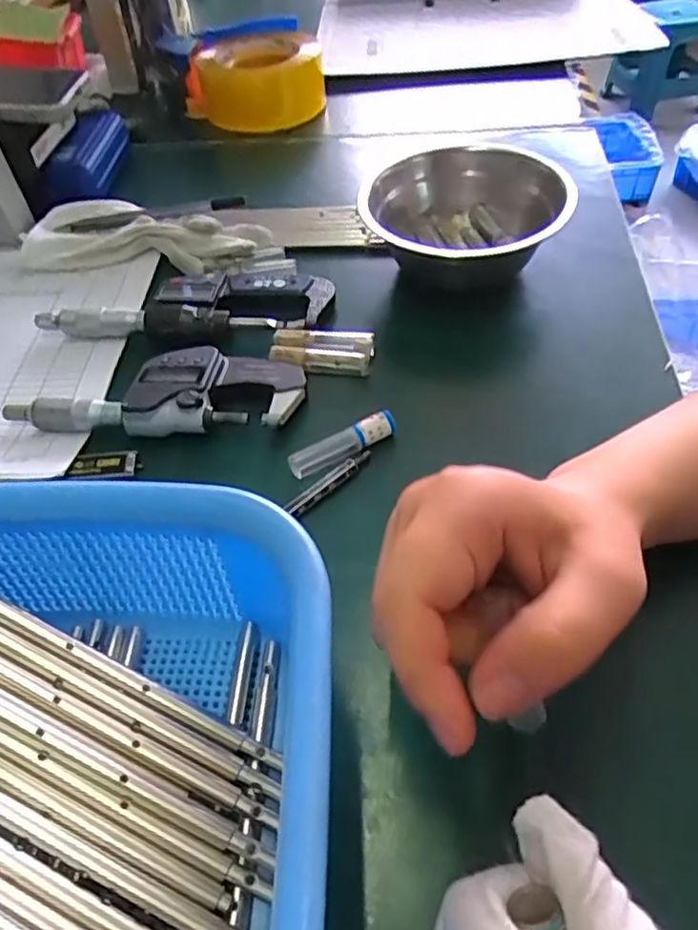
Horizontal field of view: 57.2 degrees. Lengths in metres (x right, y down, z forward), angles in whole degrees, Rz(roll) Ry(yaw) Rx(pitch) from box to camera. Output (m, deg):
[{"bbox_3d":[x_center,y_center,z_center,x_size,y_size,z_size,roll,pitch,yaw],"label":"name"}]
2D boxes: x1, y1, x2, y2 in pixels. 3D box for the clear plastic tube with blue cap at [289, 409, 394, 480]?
[{"bbox_3d":[-0.003,-0.012,0.324,0.058,0.012,0.012,-24,52,-14],"label":"clear plastic tube with blue cap"}]

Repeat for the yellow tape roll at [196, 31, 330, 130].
[{"bbox_3d":[-0.078,-0.353,0.592,0.101,0.061,0.101,-3,50,3],"label":"yellow tape roll"}]

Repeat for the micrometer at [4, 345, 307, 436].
[{"bbox_3d":[-0.104,-0.040,0.346,0.157,0.017,0.049,-4,50,2],"label":"micrometer"}]

